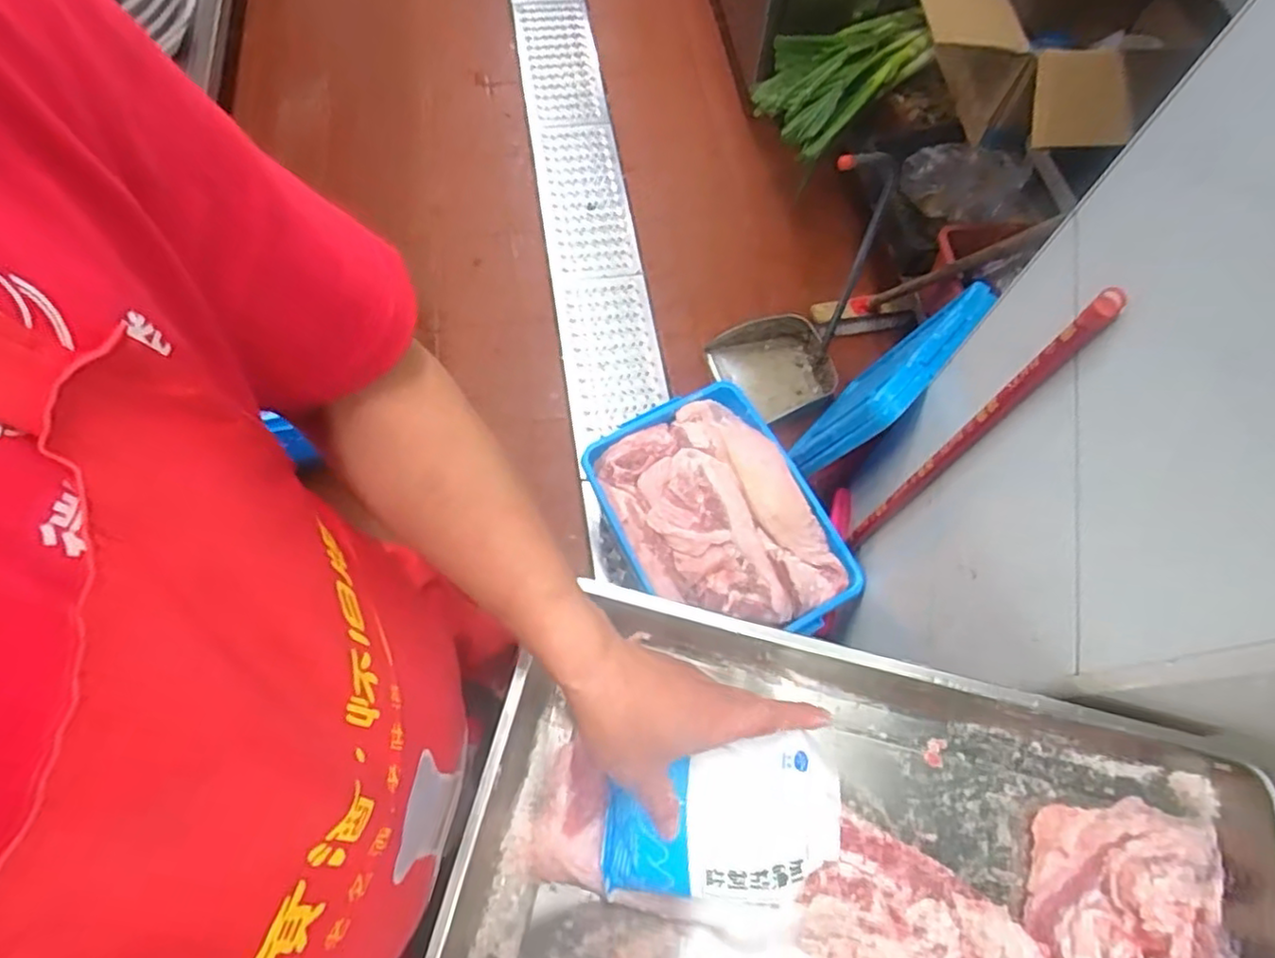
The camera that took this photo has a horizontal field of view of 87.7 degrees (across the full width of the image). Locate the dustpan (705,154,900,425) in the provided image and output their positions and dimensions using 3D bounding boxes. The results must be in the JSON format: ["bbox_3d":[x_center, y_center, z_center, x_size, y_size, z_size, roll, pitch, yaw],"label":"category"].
[{"bbox_3d":[0.364,-0.422,1.440,0.320,0.628,0.303,28,69,9],"label":"dustpan"}]

